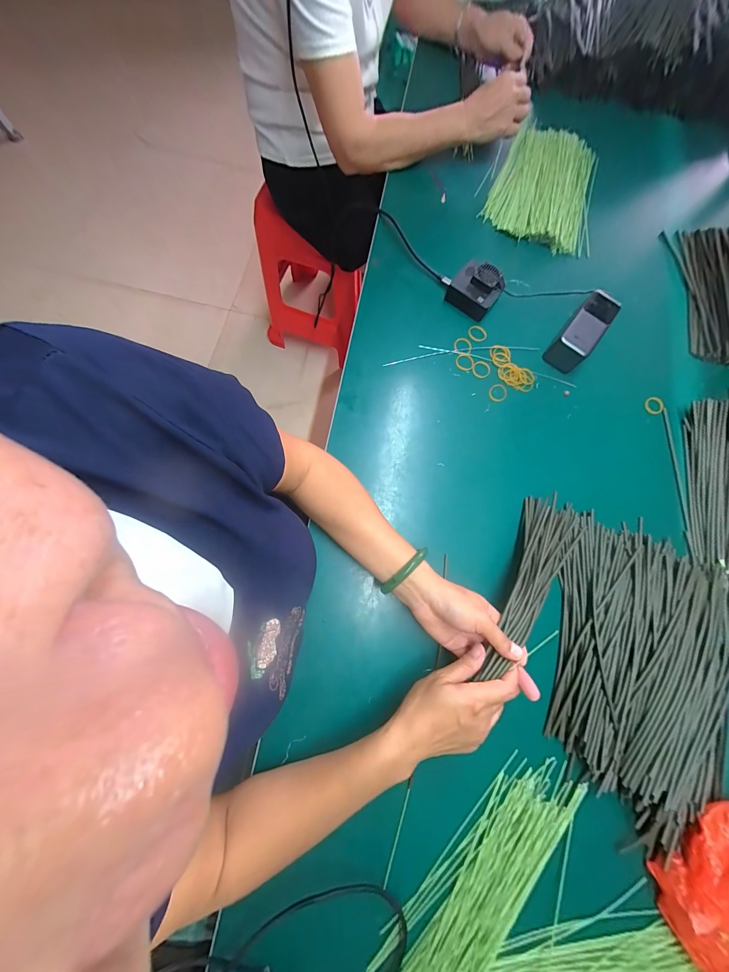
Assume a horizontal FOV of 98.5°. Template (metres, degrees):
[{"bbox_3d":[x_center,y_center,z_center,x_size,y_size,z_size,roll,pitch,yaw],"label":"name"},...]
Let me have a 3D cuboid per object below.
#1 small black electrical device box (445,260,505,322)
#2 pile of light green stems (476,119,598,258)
[{"bbox_3d":[0.192,-0.341,0.543,0.080,0.050,0.066,35,78,4],"label":"small black electrical device box"},{"bbox_3d":[0.367,-0.582,0.619,0.209,0.039,0.266,26,77,2],"label":"pile of light green stems"}]

